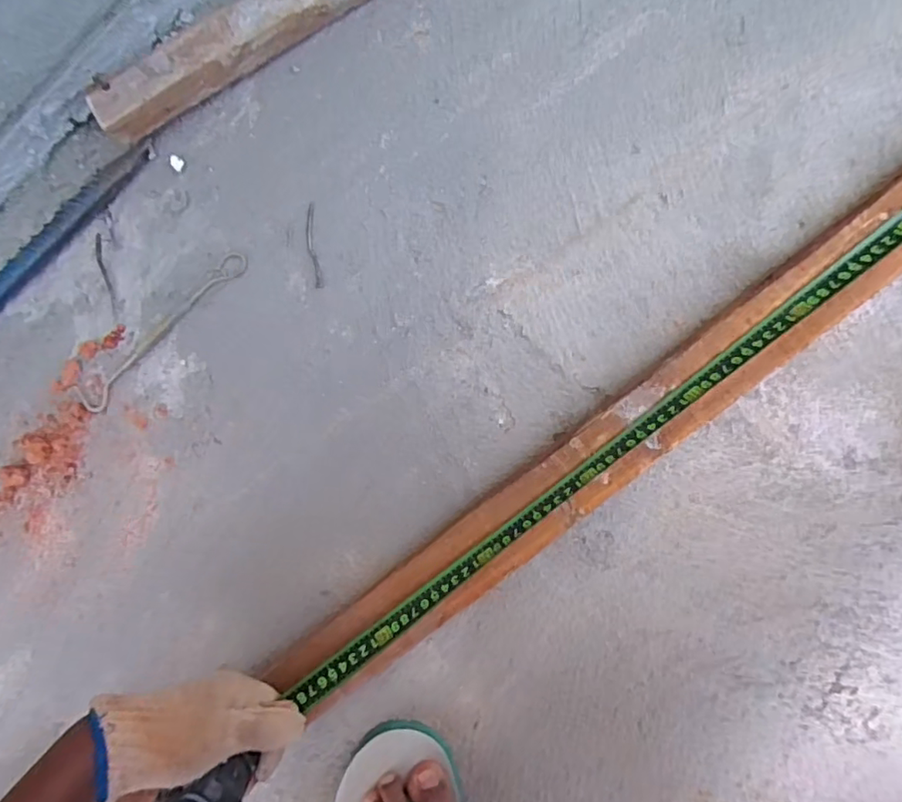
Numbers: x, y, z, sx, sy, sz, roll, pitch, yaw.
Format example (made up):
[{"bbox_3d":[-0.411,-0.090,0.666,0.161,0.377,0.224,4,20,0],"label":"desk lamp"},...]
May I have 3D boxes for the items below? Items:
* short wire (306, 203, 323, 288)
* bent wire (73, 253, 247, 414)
[{"bbox_3d":[-0.121,-0.135,0.503,0.009,0.004,0.073,-7,89,6],"label":"short wire"},{"bbox_3d":[-0.258,-0.062,0.516,0.198,0.007,0.029,-41,85,5],"label":"bent wire"}]

